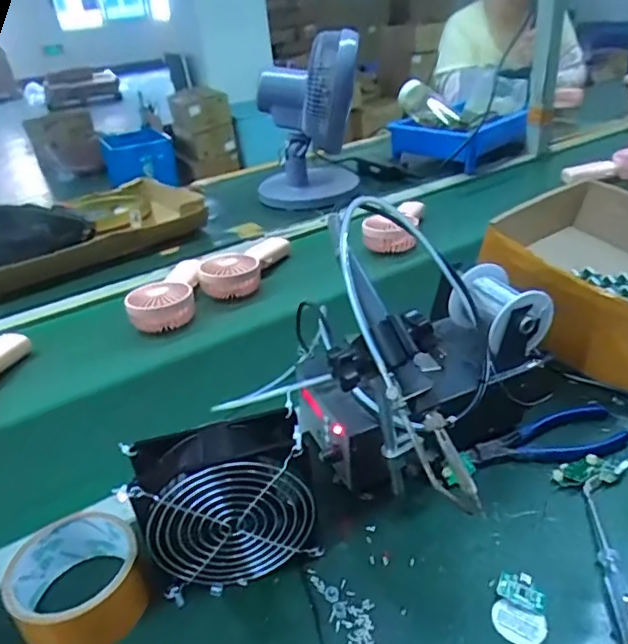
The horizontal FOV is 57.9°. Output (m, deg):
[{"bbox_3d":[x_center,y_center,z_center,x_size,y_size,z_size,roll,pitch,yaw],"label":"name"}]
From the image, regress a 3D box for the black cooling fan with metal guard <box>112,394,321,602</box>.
[{"bbox_3d":[-0.062,0.132,0.408,0.118,0.115,0.048,-11,32,-11],"label":"black cooling fan with metal guard"}]

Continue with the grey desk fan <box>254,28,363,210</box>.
[{"bbox_3d":[-0.013,-0.407,1.118,0.189,0.287,0.238,-5,31,3],"label":"grey desk fan"}]

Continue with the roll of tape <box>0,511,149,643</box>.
[{"bbox_3d":[-0.166,0.186,0.404,0.085,0.045,0.085,-3,31,2],"label":"roll of tape"}]

